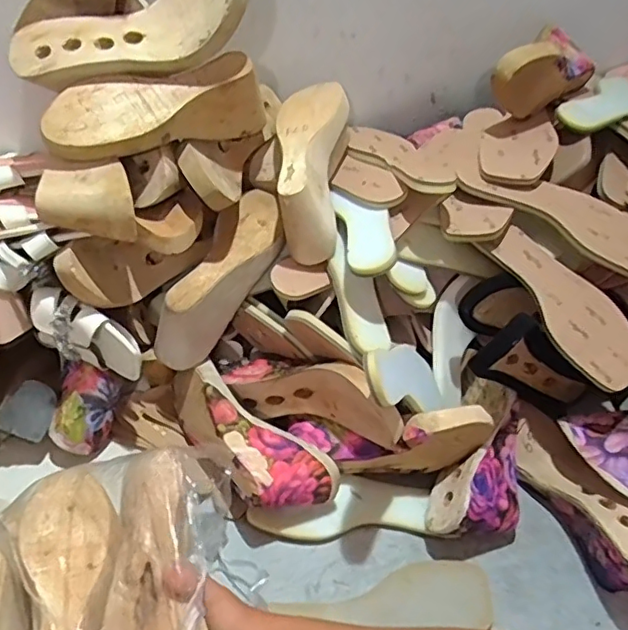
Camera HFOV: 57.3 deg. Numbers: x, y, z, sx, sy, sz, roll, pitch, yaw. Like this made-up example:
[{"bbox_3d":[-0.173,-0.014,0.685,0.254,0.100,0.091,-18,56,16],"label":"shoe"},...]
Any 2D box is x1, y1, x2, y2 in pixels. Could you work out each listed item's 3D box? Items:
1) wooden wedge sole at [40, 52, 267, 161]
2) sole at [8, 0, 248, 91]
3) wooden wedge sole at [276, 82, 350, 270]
[{"bbox_3d":[-0.151,-0.205,0.572,0.222,0.071,0.077,-30,56,-30],"label":"wooden wedge sole"},{"bbox_3d":[-0.168,-0.271,0.545,0.227,0.063,0.072,-18,49,-1],"label":"sole"},{"bbox_3d":[-0.004,-0.177,0.652,0.078,0.077,0.221,5,68,-2],"label":"wooden wedge sole"}]

